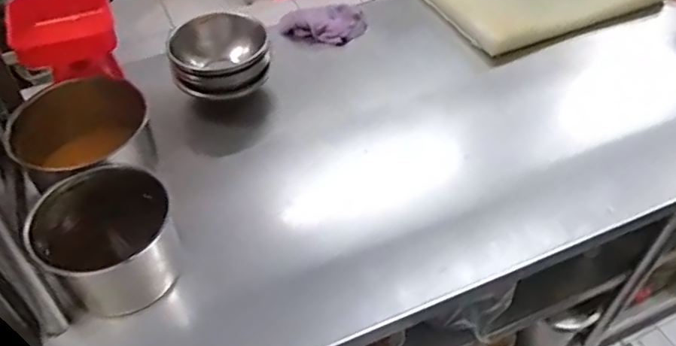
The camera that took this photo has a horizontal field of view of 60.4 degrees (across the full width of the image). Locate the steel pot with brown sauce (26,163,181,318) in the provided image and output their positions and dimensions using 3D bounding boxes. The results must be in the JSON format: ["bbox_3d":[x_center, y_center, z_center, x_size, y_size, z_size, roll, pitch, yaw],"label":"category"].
[{"bbox_3d":[-0.299,0.084,0.756,0.165,0.116,0.166,-1,47,1],"label":"steel pot with brown sauce"}]

